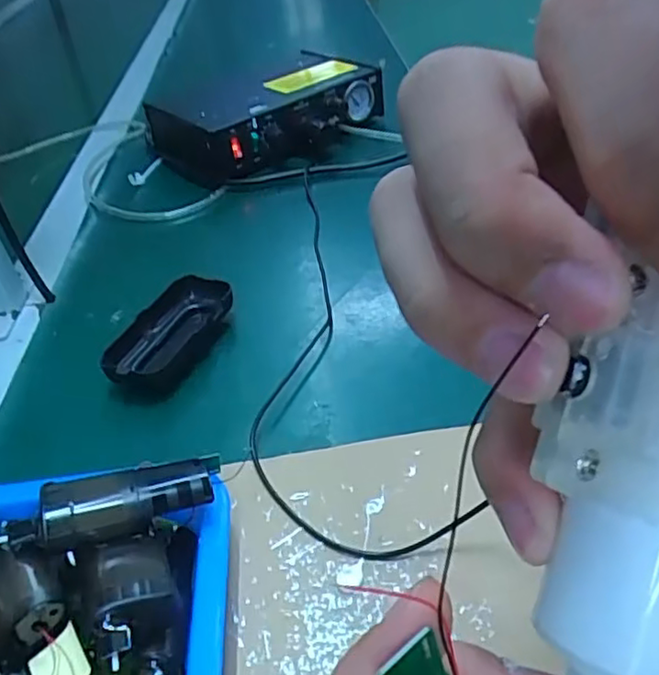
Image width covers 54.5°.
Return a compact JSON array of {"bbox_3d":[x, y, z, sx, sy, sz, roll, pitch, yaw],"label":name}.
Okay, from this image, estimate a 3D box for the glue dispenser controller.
[{"bbox_3d":[-0.074,-0.256,0.735,0.229,0.062,0.185,-26,42,-22],"label":"glue dispenser controller"}]

